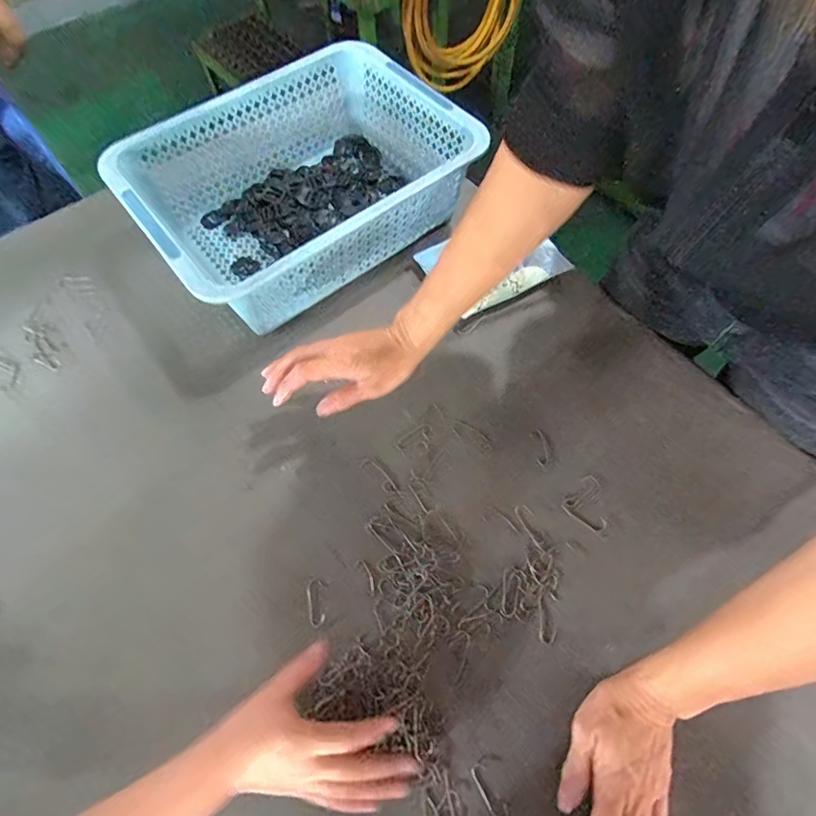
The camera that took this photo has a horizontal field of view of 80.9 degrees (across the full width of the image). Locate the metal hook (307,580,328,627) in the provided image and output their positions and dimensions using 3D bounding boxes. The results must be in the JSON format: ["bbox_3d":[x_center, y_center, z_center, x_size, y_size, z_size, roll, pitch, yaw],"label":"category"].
[{"bbox_3d":[-0.086,0.182,0.447,0.018,0.004,0.041,-1,64,1],"label":"metal hook"}]

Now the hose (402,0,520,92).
[{"bbox_3d":[0.137,-1.131,1.334,0.394,0.384,0.116,-49,62,27],"label":"hose"}]

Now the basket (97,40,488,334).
[{"bbox_3d":[-0.124,-0.282,0.609,0.389,0.118,0.284,-37,69,-16],"label":"basket"}]

